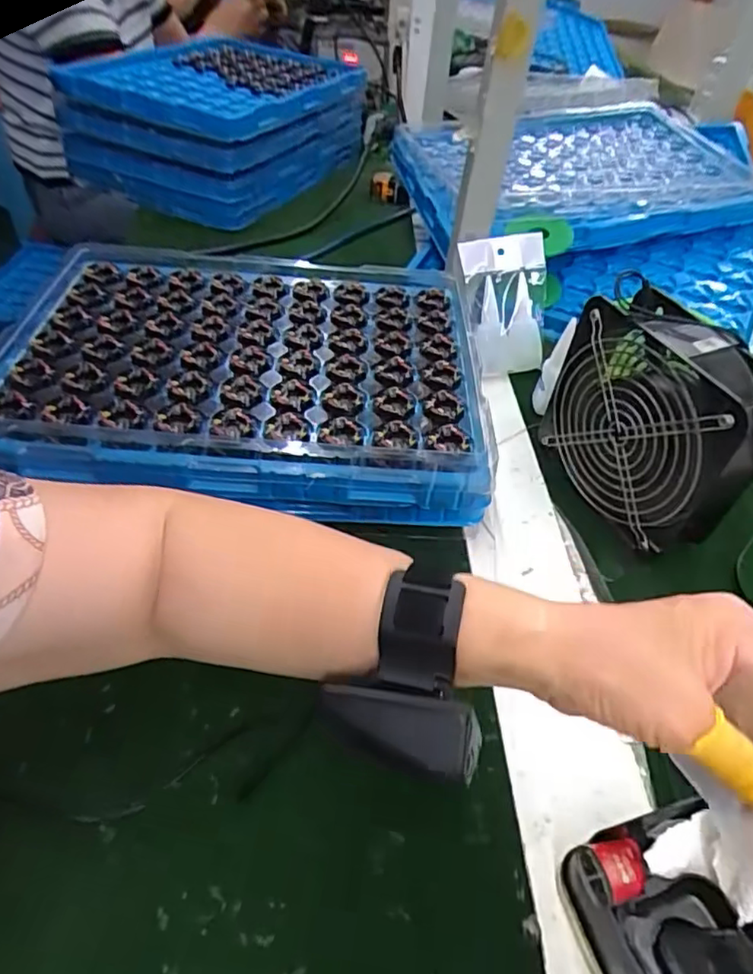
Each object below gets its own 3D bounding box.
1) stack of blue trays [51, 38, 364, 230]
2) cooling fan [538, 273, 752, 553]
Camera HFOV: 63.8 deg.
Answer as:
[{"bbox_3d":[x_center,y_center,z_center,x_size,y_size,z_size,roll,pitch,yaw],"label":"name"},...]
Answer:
[{"bbox_3d":[-0.218,-0.532,0.872,0.306,0.116,0.390,16,47,9],"label":"stack of blue trays"},{"bbox_3d":[0.203,-0.047,0.456,0.065,0.151,0.150,-16,50,-21],"label":"cooling fan"}]

